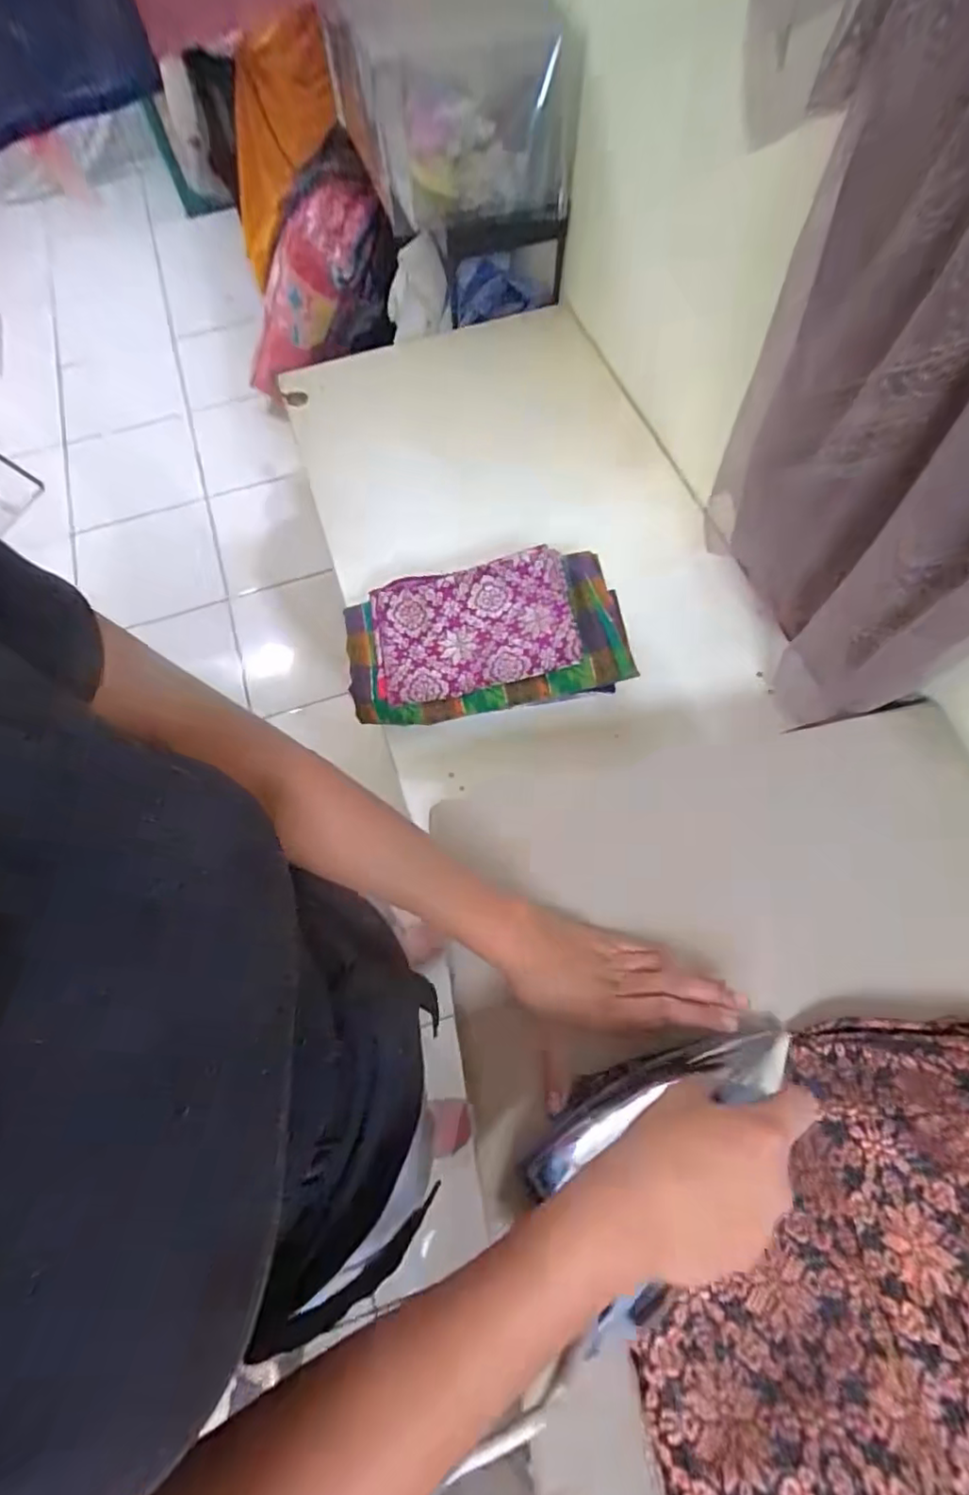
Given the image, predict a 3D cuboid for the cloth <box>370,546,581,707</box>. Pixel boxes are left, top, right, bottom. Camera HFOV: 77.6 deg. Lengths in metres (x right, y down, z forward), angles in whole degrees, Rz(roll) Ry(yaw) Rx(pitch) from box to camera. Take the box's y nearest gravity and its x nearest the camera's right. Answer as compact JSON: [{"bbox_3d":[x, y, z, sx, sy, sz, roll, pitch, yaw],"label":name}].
[{"bbox_3d":[-0.014,-0.132,0.649,0.209,0.037,0.142,-8,66,-2],"label":"cloth"}]

